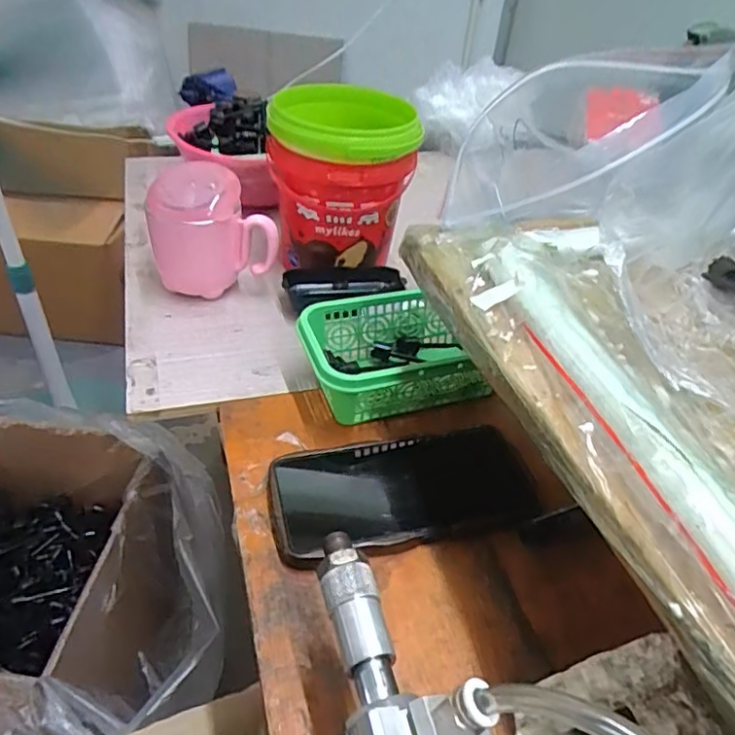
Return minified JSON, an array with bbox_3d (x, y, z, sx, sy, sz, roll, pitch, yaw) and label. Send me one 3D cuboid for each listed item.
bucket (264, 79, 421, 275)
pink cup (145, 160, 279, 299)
[{"bbox_3d":[-0.030,-0.169,0.560,0.121,0.155,0.131,-4,41,-13],"label":"bucket"},{"bbox_3d":[-0.140,-0.120,0.526,0.104,0.110,0.069,-9,42,-18],"label":"pink cup"}]

